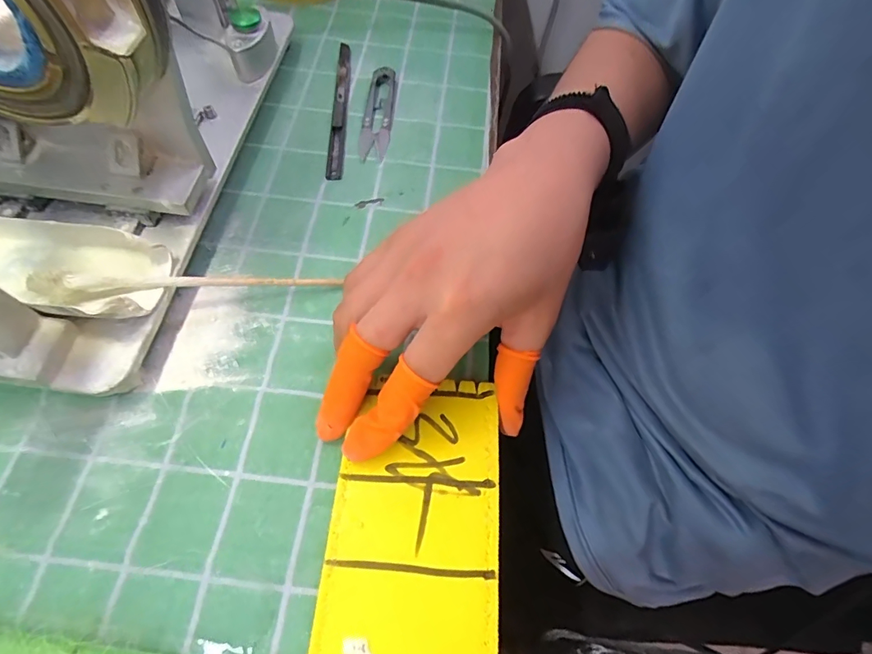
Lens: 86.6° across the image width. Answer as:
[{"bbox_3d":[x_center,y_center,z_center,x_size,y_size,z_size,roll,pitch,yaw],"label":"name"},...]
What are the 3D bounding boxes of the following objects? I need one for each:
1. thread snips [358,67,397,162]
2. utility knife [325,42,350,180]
[{"bbox_3d":[-0.047,-0.175,0.374,0.022,0.008,0.100,5,62,-1],"label":"thread snips"},{"bbox_3d":[-0.079,-0.183,0.379,0.012,0.007,0.162,0,62,-4],"label":"utility knife"}]

